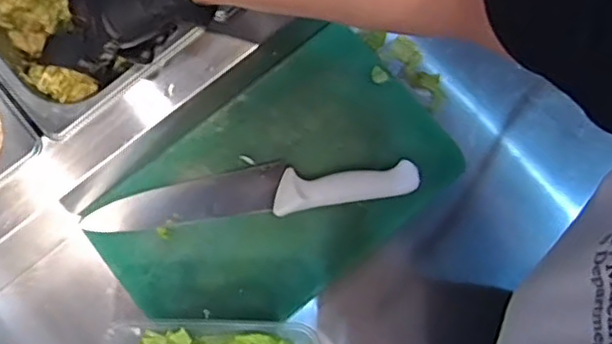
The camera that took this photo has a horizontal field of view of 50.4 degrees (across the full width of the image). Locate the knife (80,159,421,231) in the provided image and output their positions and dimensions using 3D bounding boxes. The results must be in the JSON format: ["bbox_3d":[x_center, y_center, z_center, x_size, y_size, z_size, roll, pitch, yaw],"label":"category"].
[{"bbox_3d":[-0.053,0.019,0.616,0.308,0.029,0.048,-7,77,-2],"label":"knife"}]

